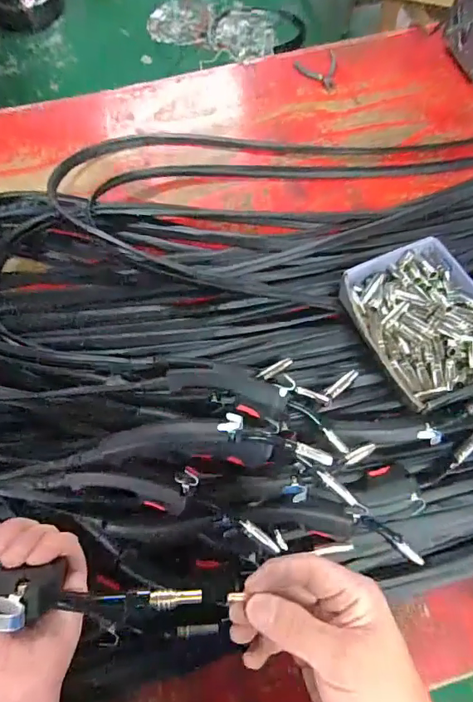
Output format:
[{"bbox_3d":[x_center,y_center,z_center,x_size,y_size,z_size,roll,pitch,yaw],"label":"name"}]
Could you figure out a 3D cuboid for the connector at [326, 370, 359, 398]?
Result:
[{"bbox_3d":[0.152,0.046,0.673,0.058,0.009,0.014,-40,72,-15],"label":"connector"}]

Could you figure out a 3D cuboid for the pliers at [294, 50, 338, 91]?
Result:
[{"bbox_3d":[0.180,-0.637,1.064,0.093,0.021,0.123,3,67,3],"label":"pliers"}]

